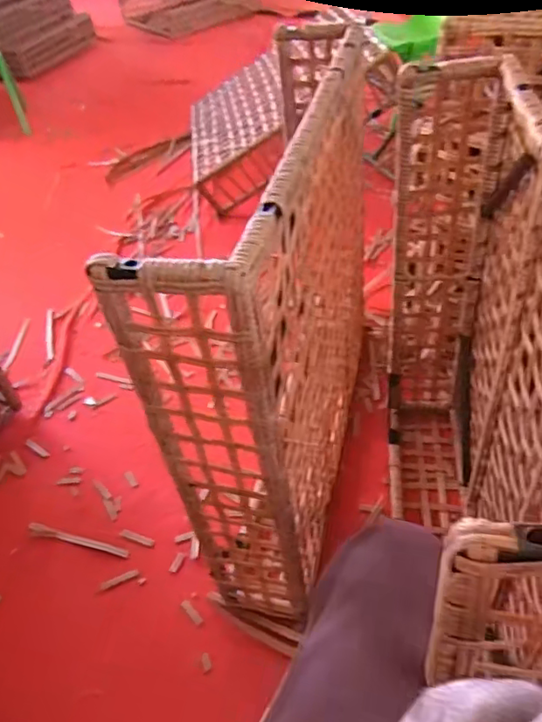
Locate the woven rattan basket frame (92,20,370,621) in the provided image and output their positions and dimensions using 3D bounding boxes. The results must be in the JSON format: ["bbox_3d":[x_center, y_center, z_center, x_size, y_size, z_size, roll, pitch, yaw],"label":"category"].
[{"bbox_3d":[0.025,-0.061,0.812,0.133,0.581,0.596,7,46,14],"label":"woven rattan basket frame"}]

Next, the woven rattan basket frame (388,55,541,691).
[{"bbox_3d":[0.223,0.064,0.693,0.138,0.641,0.696,2,45,9],"label":"woven rattan basket frame"}]

